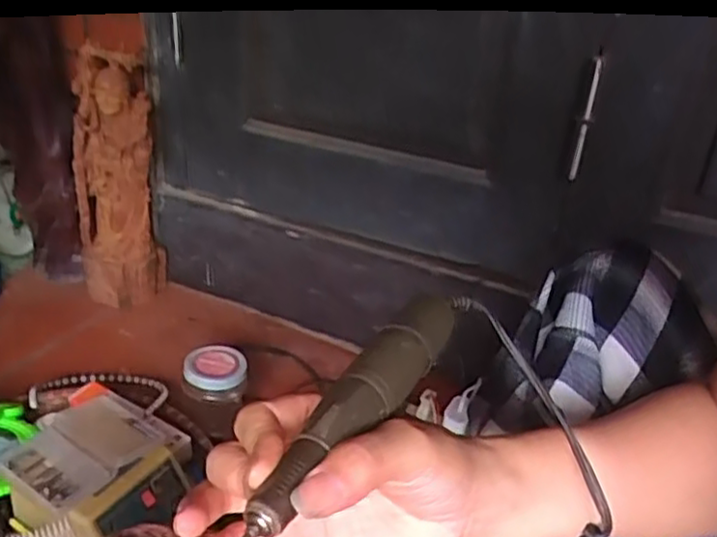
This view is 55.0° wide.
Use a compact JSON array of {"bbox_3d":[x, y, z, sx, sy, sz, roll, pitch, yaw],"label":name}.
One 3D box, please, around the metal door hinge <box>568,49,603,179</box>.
[{"bbox_3d":[0.243,-0.162,0.736,0.010,0.137,0.015,11,29,11],"label":"metal door hinge"}]

